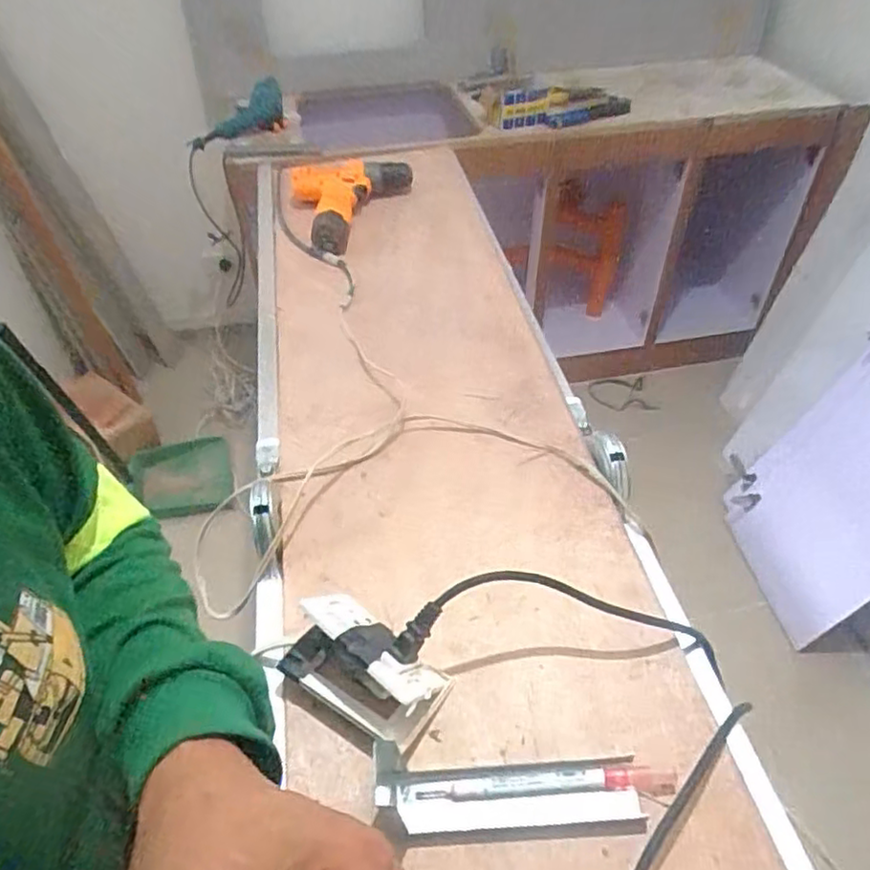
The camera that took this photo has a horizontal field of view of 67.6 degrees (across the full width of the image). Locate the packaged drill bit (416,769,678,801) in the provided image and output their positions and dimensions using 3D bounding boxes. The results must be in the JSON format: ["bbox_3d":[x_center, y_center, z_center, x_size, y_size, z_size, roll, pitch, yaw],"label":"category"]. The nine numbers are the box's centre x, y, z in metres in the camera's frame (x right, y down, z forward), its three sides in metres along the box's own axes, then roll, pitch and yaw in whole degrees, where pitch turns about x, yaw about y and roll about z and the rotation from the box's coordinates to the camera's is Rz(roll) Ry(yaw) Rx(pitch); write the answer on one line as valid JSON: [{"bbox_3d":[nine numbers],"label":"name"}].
[{"bbox_3d":[0.074,0.234,0.434,0.168,0.010,0.015,-2,45,0],"label":"packaged drill bit"}]

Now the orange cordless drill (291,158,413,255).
[{"bbox_3d":[-0.122,-0.343,0.979,0.188,0.063,0.192,-6,45,-4],"label":"orange cordless drill"}]

